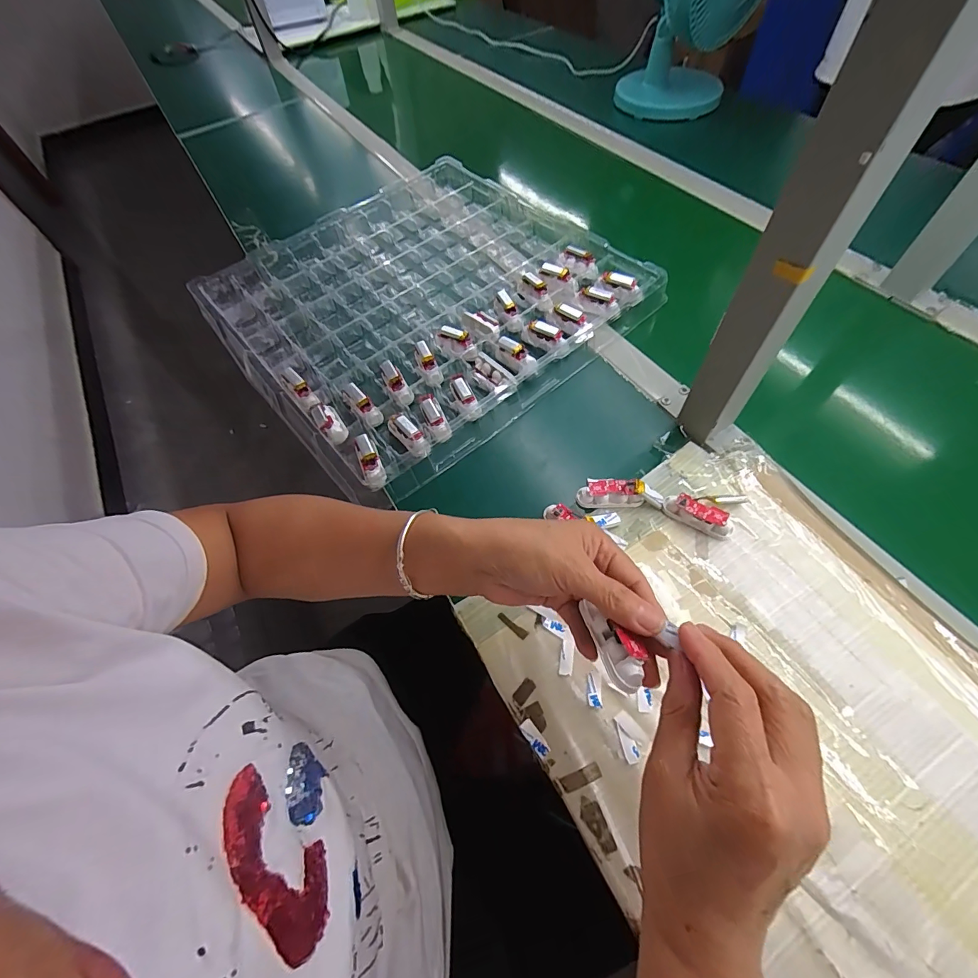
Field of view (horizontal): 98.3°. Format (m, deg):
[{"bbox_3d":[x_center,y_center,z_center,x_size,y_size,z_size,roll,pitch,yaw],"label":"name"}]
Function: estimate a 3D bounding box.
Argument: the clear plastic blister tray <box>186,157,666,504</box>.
[{"bbox_3d":[-0.091,-0.263,0.573,0.481,0.040,0.484,-36,64,-16],"label":"clear plastic blister tray"}]

